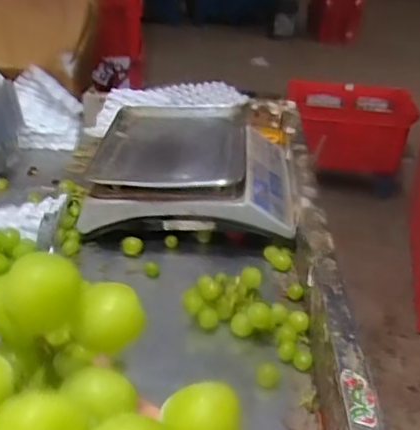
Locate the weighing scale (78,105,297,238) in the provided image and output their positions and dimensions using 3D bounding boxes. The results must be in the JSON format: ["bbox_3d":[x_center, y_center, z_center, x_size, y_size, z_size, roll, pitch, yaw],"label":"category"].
[{"bbox_3d":[-0.023,-0.096,0.971,0.320,0.104,0.327,2,29,-1],"label":"weighing scale"}]

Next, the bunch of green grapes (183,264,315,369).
[{"bbox_3d":[0.056,0.120,0.722,0.177,0.056,0.076,19,34,26],"label":"bunch of green grapes"}]

